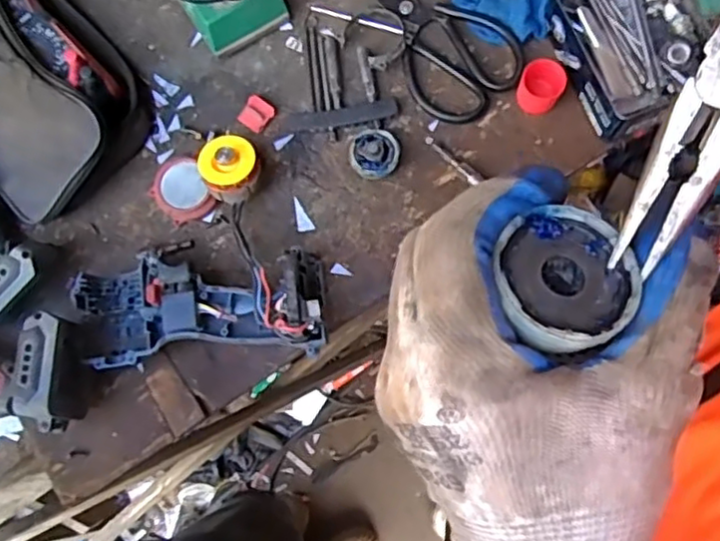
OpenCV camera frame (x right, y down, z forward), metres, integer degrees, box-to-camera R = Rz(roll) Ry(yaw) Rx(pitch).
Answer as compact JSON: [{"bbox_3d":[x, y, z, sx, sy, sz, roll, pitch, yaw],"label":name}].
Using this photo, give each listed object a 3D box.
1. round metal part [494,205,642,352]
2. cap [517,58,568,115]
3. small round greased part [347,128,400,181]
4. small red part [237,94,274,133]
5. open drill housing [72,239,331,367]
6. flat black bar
[{"bbox_3d":[0.058,0.005,0.195,0.037,0.020,0.045,39,64,13],"label":"round metal part"},{"bbox_3d":[0.150,-0.151,0.552,0.035,0.027,0.040,32,79,9],"label":"cap"},{"bbox_3d":[0.012,-0.099,0.559,0.040,0.024,0.040,0,76,2],"label":"small round greased part"},{"bbox_3d":[-0.089,-0.135,0.569,0.023,0.009,0.026,34,80,9],"label":"small red part"},{"bbox_3d":[-0.124,0.021,0.515,0.186,0.054,0.096,-4,76,1],"label":"open drill housing"},{"bbox_3d":[-0.016,-0.133,0.570,0.096,0.010,0.018,-9,76,0],"label":"flat black bar"}]

